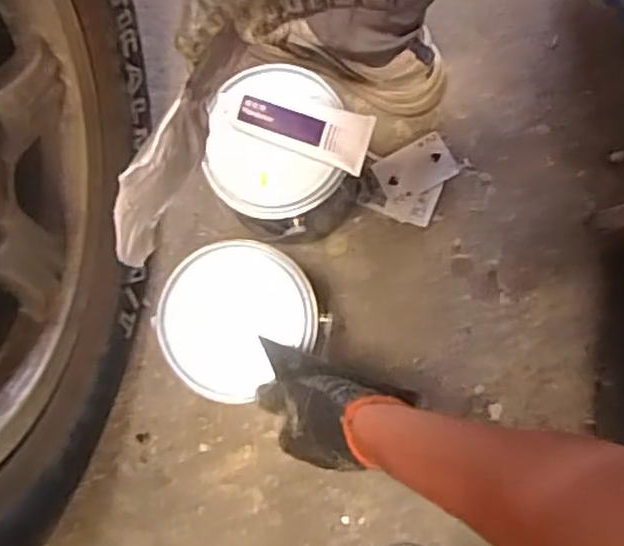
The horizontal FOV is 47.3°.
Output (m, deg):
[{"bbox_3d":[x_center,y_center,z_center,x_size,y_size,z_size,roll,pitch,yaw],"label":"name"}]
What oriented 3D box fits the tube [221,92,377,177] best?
[{"bbox_3d":[-0.012,-0.139,0.654,0.135,0.027,0.052,17,83,4],"label":"tube"}]

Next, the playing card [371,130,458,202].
[{"bbox_3d":[0.117,-0.121,0.812,0.087,0.004,0.057,-27,81,2],"label":"playing card"}]

